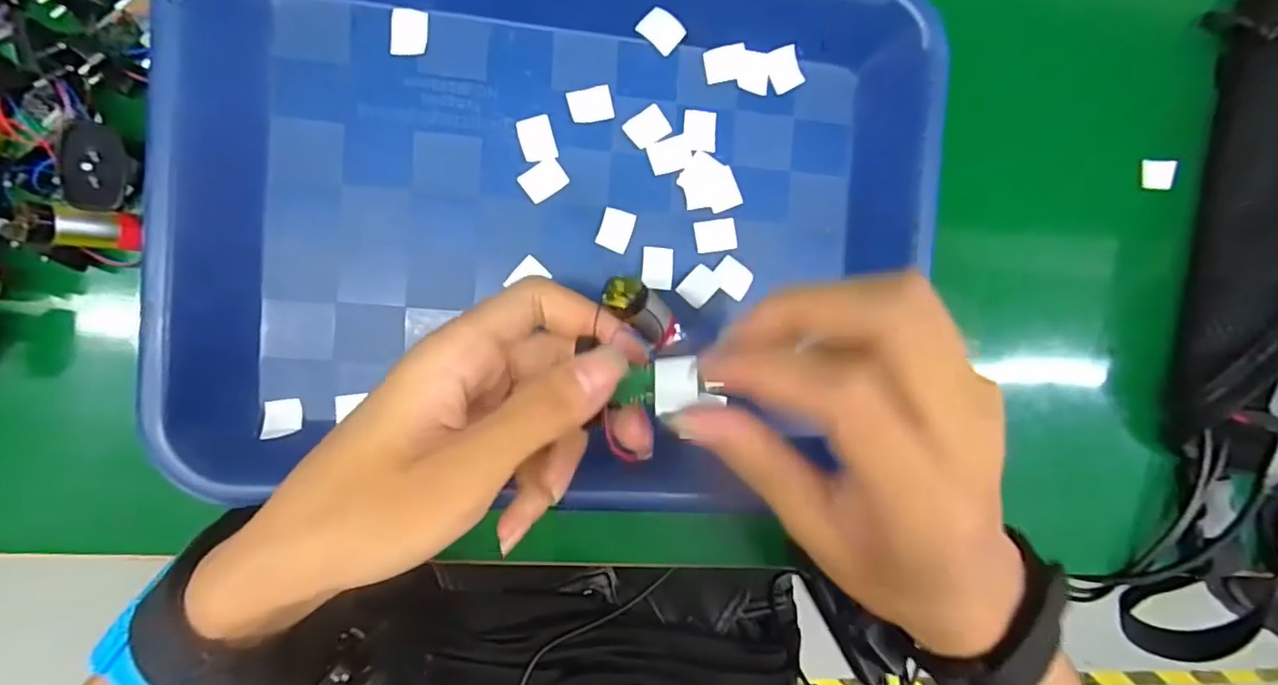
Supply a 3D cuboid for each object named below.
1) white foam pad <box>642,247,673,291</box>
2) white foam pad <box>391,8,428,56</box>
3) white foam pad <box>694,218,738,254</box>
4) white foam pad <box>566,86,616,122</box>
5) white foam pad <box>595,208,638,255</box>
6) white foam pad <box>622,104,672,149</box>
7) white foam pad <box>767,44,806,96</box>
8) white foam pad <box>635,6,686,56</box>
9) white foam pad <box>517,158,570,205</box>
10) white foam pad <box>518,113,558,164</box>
[{"bbox_3d":[0.010,-0.037,0.285,0.016,0.004,0.020,3,95,-8],"label":"white foam pad"},{"bbox_3d":[-0.106,-0.143,0.266,0.016,0.004,0.020,2,95,-8],"label":"white foam pad"},{"bbox_3d":[0.039,-0.054,0.290,0.020,0.004,0.016,-8,96,-7],"label":"white foam pad"},{"bbox_3d":[-0.023,-0.115,0.278,0.021,0.004,0.016,-14,97,-7],"label":"white foam pad"},{"bbox_3d":[-0.011,-0.055,0.281,0.015,0.004,0.020,18,92,-9],"label":"white foam pad"},{"bbox_3d":[0.004,-0.106,0.282,0.020,0.004,0.016,-34,99,-4],"label":"white foam pad"},{"bbox_3d":[0.074,-0.139,0.292,0.016,0.006,0.020,-27,98,-5],"label":"white foam pad"},{"bbox_3d":[0.011,-0.150,0.276,0.019,0.016,0.004,33,42,-24],"label":"white foam pad"},{"bbox_3d":[-0.045,-0.078,0.275,0.021,0.004,0.015,-38,99,-3],"label":"white foam pad"},{"bbox_3d":[-0.048,-0.097,0.274,0.016,0.004,0.020,-16,97,-6],"label":"white foam pad"}]

